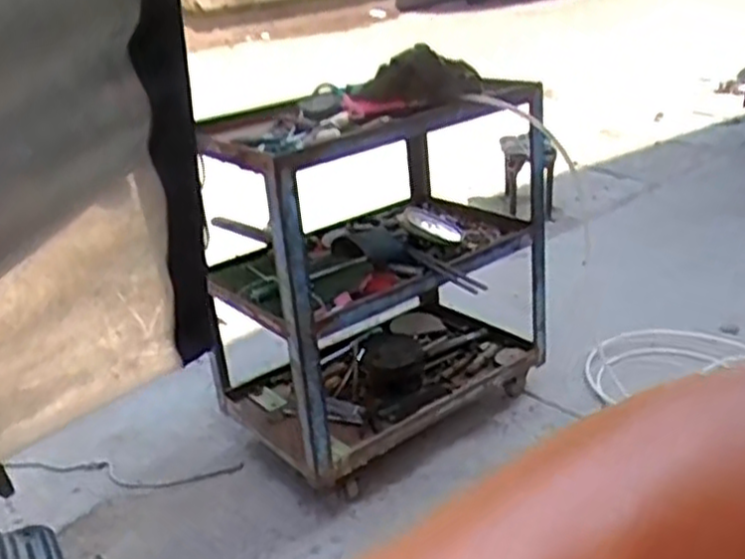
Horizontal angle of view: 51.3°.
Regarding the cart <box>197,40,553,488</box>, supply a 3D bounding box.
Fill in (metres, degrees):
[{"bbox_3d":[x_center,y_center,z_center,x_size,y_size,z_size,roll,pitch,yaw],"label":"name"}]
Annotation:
[{"bbox_3d":[0.017,-0.038,1.660,0.695,0.741,0.426,-22,31,-31],"label":"cart"}]

